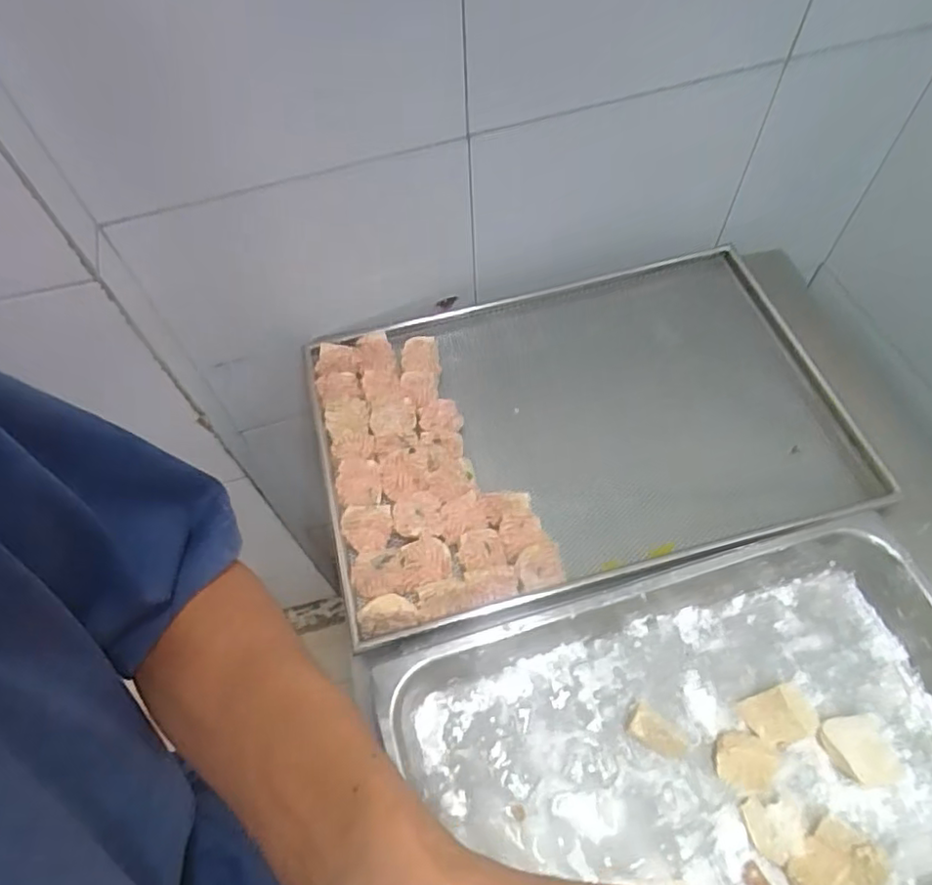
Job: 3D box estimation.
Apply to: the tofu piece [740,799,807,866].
[{"bbox_3d":[0.260,0.326,0.515,0.045,0.010,0.045,-2,58,2],"label":"tofu piece"}]

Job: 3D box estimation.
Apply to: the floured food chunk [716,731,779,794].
[{"bbox_3d":[0.249,0.283,0.544,0.050,0.029,0.048,-9,58,-3],"label":"floured food chunk"}]

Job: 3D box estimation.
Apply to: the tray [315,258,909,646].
[{"bbox_3d":[0.127,-0.023,0.738,0.591,0.064,0.401,-13,59,-5],"label":"tray"}]

